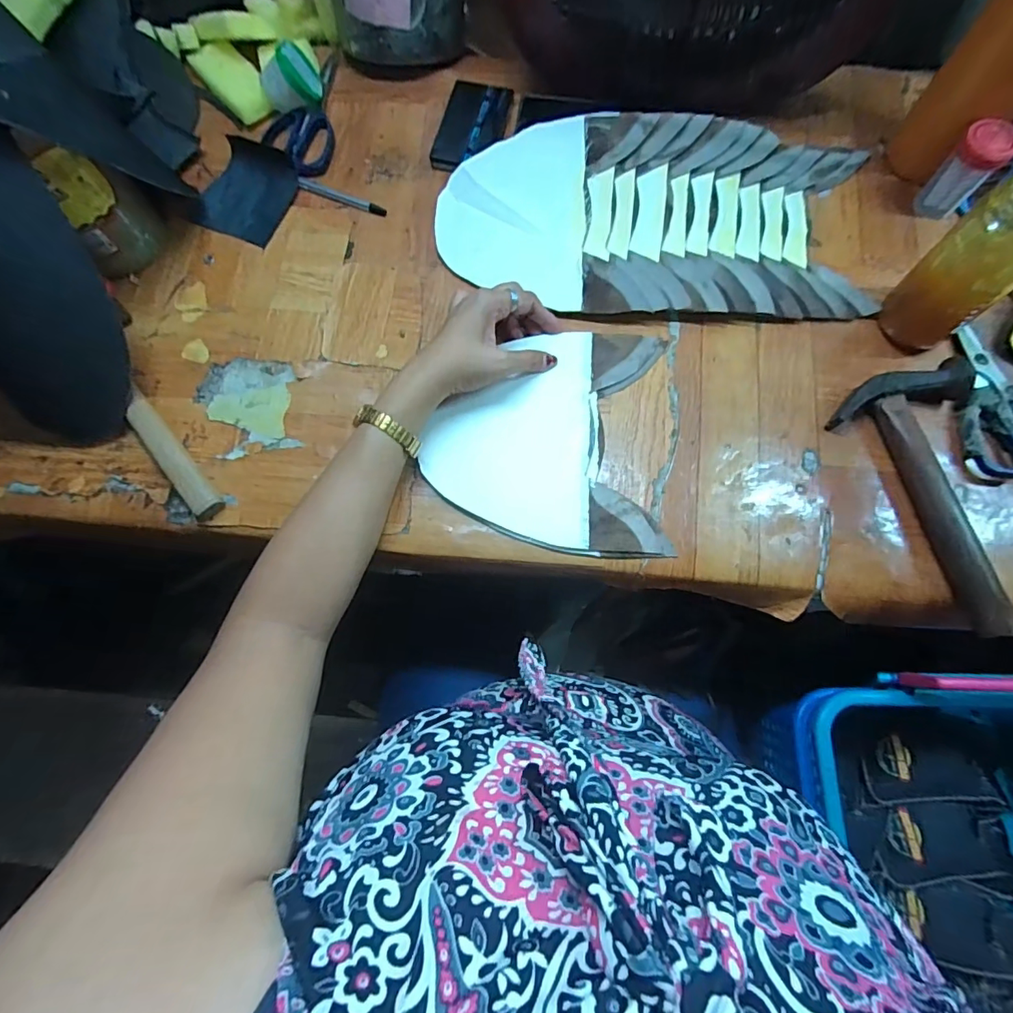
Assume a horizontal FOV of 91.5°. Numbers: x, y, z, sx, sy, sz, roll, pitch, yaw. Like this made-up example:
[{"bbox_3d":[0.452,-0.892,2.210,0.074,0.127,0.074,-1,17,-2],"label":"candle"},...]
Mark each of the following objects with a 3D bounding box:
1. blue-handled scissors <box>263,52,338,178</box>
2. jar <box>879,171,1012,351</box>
[{"bbox_3d":[-0.213,-0.434,0.538,0.069,0.012,0.178,6,73,4],"label":"blue-handled scissors"},{"bbox_3d":[0.363,-0.186,0.388,0.054,0.145,0.061,-40,75,-23],"label":"jar"}]

